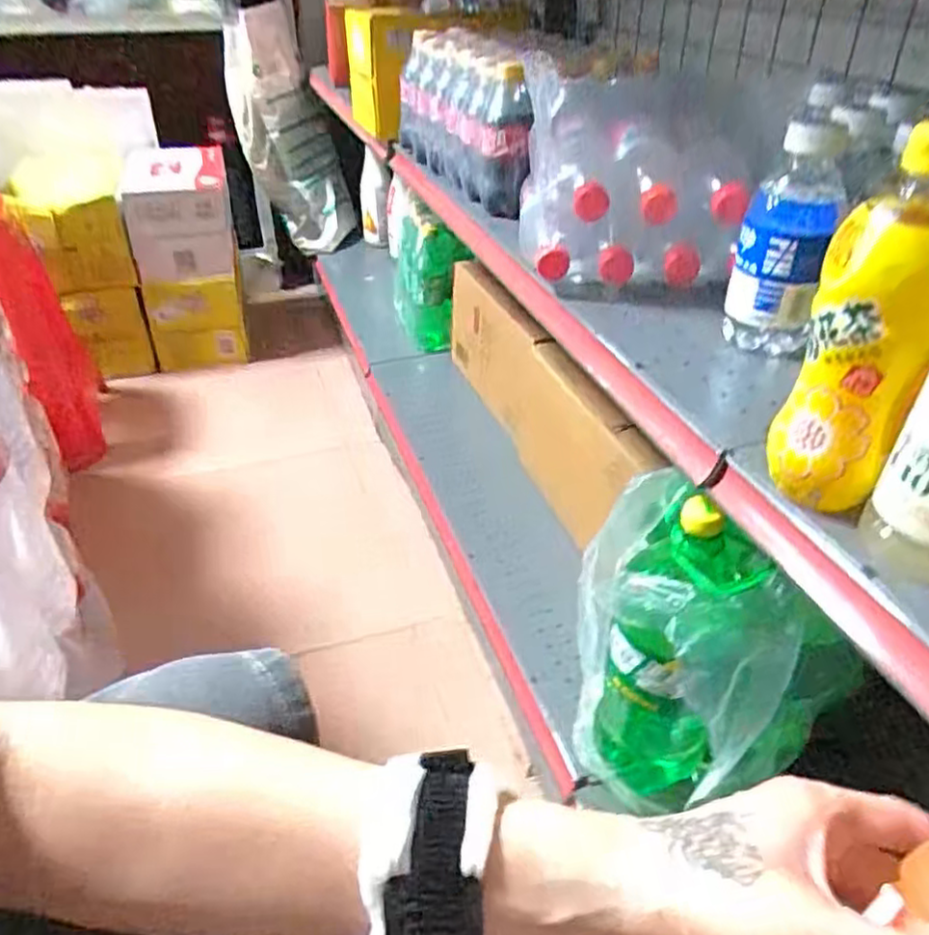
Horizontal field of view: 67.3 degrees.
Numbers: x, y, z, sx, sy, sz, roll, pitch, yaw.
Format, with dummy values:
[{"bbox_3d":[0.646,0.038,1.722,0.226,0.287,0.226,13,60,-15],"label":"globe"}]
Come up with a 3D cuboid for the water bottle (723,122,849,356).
[{"bbox_3d":[0.253,-0.180,0.551,0.064,0.159,0.065,14,39,17],"label":"water bottle"}]

